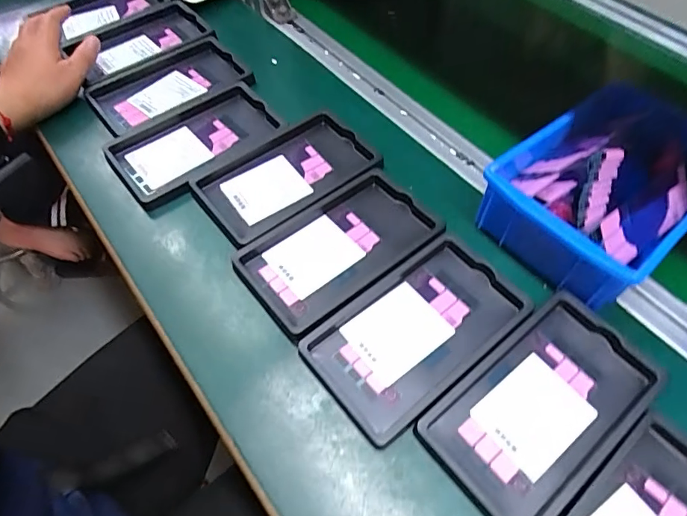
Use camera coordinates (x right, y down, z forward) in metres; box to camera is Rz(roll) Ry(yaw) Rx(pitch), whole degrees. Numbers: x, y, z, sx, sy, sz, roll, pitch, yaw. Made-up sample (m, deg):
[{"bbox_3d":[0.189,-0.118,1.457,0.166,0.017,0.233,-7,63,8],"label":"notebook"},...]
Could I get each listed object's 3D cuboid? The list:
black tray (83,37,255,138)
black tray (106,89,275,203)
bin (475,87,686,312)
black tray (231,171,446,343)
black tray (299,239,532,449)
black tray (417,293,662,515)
[{"bbox_3d":[-0.192,-0.188,0.518,0.154,0.028,0.100,-28,61,-19],"label":"black tray"},{"bbox_3d":[-0.144,-0.112,0.471,0.152,0.023,0.094,-33,63,-22],"label":"black tray"},{"bbox_3d":[0.214,-0.056,0.387,0.194,0.072,0.131,-33,62,-22],"label":"bin"},{"bbox_3d":[-0.002,-0.008,0.391,0.156,0.021,0.091,-33,63,-22],"label":"black tray"},{"bbox_3d":[0.054,0.055,0.351,0.153,0.020,0.089,-34,63,-23],"label":"black tray"},{"bbox_3d":[0.135,0.099,0.320,0.154,0.019,0.089,-34,63,-23],"label":"black tray"}]

